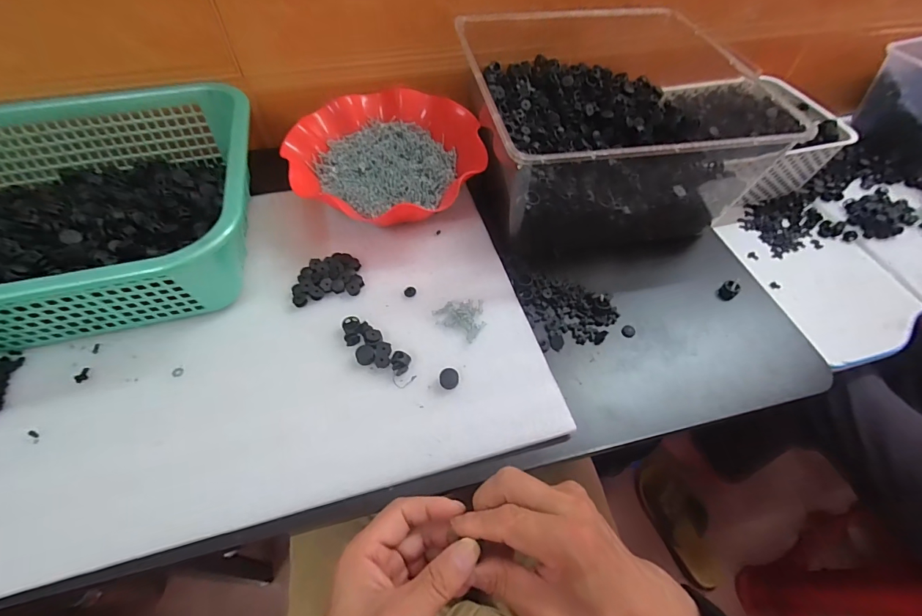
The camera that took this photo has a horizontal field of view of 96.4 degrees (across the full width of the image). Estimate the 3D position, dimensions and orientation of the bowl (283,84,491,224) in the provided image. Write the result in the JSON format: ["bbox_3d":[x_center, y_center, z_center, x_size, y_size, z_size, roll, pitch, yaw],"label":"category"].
[{"bbox_3d":[-0.085,-0.183,0.495,0.216,0.052,0.199,1,56,-2],"label":"bowl"}]

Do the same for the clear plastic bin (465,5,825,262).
[{"bbox_3d":[0.154,-0.238,0.488,0.283,0.131,0.306,-8,56,-8],"label":"clear plastic bin"}]

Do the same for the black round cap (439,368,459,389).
[{"bbox_3d":[-0.011,0.063,0.369,0.017,0.009,0.017,1,56,-2],"label":"black round cap"}]

